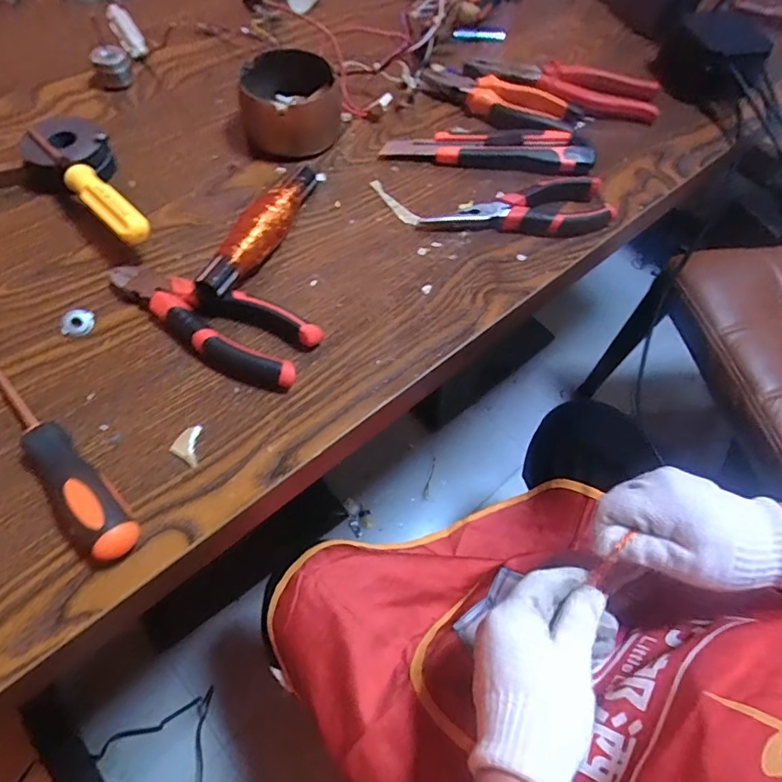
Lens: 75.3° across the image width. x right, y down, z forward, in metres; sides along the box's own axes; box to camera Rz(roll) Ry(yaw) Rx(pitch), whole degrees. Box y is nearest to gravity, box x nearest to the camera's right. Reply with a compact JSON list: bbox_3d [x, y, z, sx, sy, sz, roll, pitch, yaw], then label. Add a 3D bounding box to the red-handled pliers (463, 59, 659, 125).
[{"bbox_3d":[0.171,-0.312,0.509,0.190,0.022,0.059,14,61,4],"label":"red-handled pliers"}]

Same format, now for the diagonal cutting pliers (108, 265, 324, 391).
[{"bbox_3d":[-0.126,-0.050,0.352,0.152,0.018,0.053,25,63,10],"label":"diagonal cutting pliers"}]

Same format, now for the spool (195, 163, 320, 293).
[{"bbox_3d":[-0.096,-0.126,0.390,0.029,0.029,0.154,21,62,7],"label":"spool"}]

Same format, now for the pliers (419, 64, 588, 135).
[{"bbox_3d":[0.099,-0.279,0.491,0.156,0.028,0.072,28,63,11],"label":"pliers"}]

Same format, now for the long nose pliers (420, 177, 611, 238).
[{"bbox_3d":[0.105,-0.151,0.425,0.158,0.025,0.047,-4,62,-6],"label":"long nose pliers"}]

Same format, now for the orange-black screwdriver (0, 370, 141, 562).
[{"bbox_3d":[-0.206,0.028,0.297,0.180,0.027,0.028,42,67,17],"label":"orange-black screwdriver"}]

